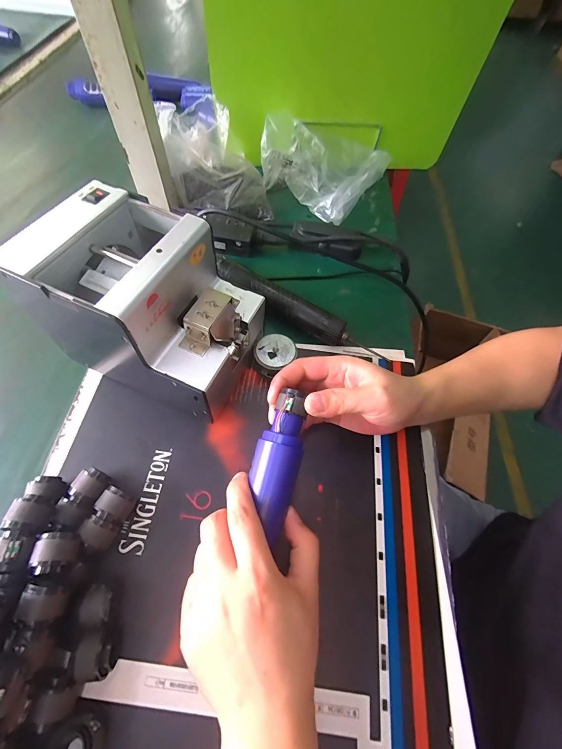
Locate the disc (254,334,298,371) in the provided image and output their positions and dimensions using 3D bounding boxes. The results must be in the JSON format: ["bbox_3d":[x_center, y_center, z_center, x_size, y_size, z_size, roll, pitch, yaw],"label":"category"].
[{"bbox_3d":[-0.007,-0.022,0.365,0.046,0.026,0.043,2,61,-3],"label":"disc"}]

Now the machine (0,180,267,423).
[{"bbox_3d":[-0.121,-0.064,0.311,0.174,0.145,0.128,23,62,9],"label":"machine"}]

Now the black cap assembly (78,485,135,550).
[{"bbox_3d":[-0.148,0.125,0.274,0.026,0.031,0.044,21,61,8],"label":"black cap assembly"}]

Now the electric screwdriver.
[{"bbox_3d":[0.016,-0.081,0.399,0.232,0.042,0.028,30,63,12],"label":"electric screwdriver"}]

